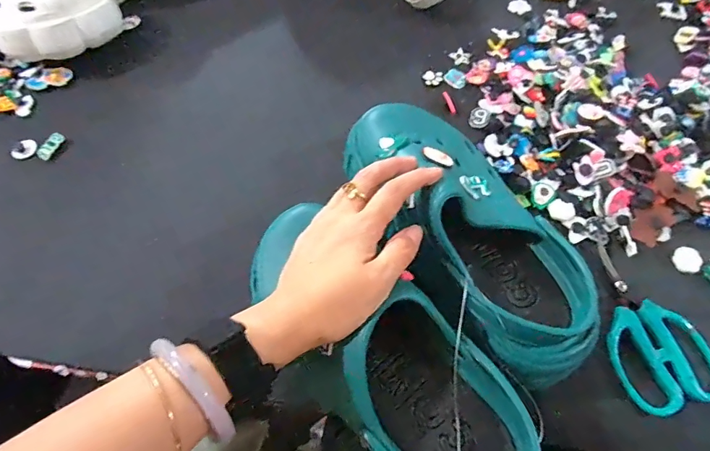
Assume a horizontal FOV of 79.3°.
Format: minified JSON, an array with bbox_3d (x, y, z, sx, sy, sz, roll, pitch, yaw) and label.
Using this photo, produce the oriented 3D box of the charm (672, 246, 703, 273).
[{"bbox_3d":[0.307,0.031,0.393,0.023,0.005,0.026,29,66,15],"label":"charm"}]

